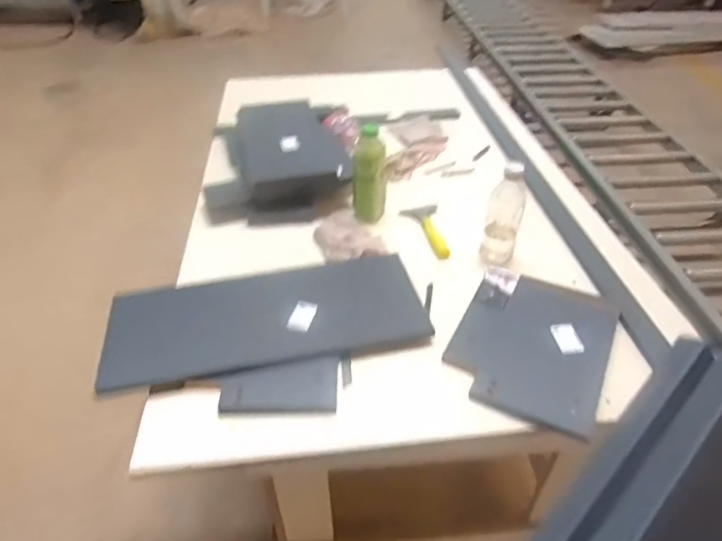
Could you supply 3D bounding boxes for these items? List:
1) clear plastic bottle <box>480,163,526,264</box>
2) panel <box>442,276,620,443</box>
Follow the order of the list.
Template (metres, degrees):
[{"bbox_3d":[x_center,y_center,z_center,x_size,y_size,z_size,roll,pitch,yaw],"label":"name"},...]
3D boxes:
[{"bbox_3d":[0.317,-0.122,1.103,0.084,0.235,0.083,12,43,14],"label":"clear plastic bottle"},{"bbox_3d":[0.316,0.132,0.930,0.257,0.019,0.338,18,49,22],"label":"panel"}]

